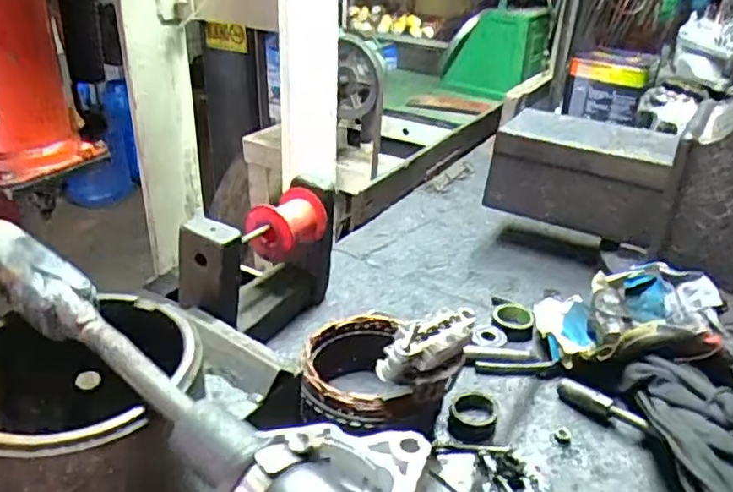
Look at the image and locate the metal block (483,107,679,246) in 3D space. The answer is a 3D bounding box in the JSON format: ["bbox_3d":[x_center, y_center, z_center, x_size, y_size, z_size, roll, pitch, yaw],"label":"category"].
[{"bbox_3d":[0.243,-0.082,0.740,0.185,0.101,0.099,19,33,28],"label":"metal block"}]

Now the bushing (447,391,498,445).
[{"bbox_3d":[0.087,0.140,0.532,0.037,0.020,0.046,7,29,9],"label":"bushing"}]

